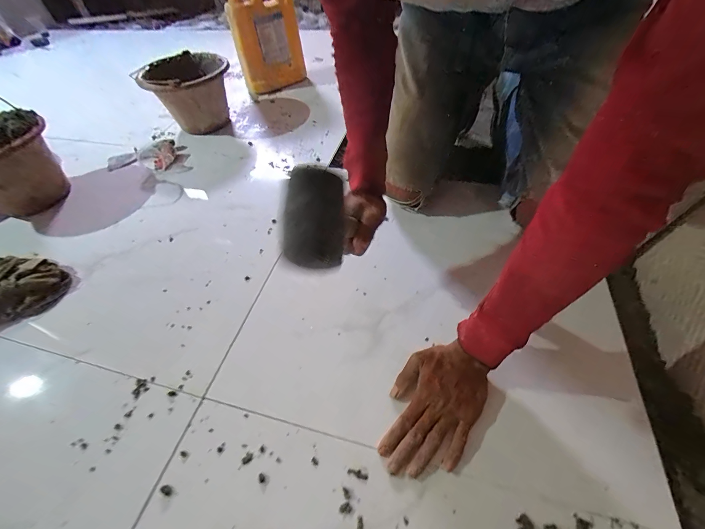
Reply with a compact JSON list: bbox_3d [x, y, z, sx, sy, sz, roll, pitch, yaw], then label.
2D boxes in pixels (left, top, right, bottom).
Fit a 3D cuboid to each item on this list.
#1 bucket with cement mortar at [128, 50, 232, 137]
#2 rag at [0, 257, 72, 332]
[{"bbox_3d":[-0.489,-0.520,0.935,0.247,0.174,0.221,27,58,24],"label":"bucket with cement mortar"},{"bbox_3d":[-0.650,0.056,0.557,0.167,0.053,0.181,14,54,15],"label":"rag"}]

